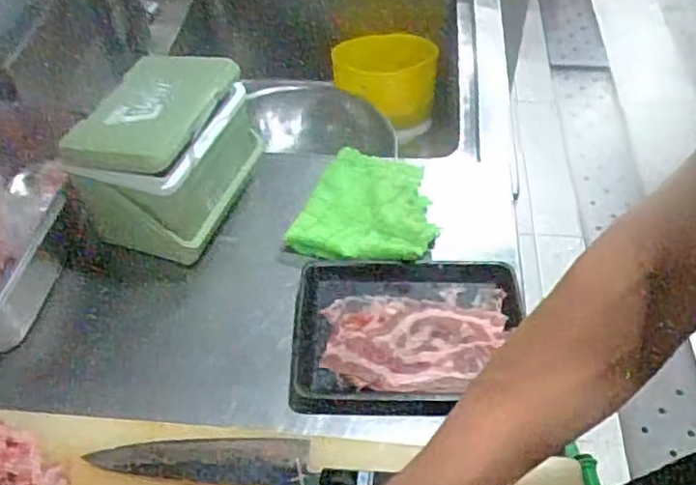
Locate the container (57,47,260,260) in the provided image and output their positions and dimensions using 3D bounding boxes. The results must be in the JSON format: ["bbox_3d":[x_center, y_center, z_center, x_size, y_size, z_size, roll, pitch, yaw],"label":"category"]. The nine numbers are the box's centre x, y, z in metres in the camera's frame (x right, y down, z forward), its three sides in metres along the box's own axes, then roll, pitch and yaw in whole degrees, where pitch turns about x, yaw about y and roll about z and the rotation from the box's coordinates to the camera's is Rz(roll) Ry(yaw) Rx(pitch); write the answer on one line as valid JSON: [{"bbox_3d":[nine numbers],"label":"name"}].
[{"bbox_3d":[-0.187,-0.098,0.714,0.134,0.137,0.183,20,53,16],"label":"container"}]

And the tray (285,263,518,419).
[{"bbox_3d":[0.059,0.088,0.653,0.220,0.021,0.165,0,50,1],"label":"tray"}]

